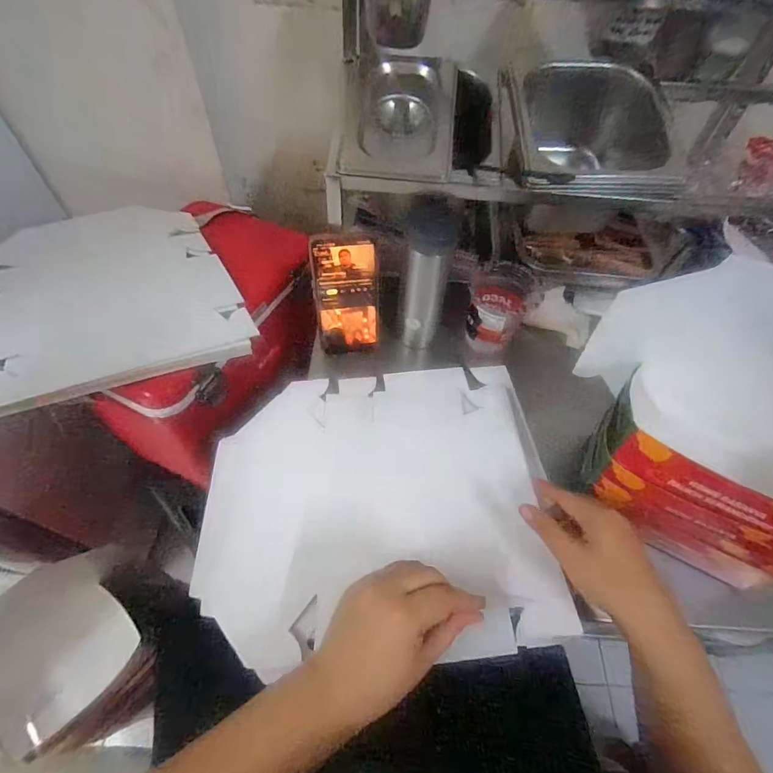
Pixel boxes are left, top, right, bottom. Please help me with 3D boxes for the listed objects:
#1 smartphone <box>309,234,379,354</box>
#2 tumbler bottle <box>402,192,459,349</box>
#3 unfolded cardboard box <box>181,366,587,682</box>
[{"bbox_3d":[-0.048,-0.106,0.526,0.076,0.163,0.009,-7,43,-8],"label":"smartphone"},{"bbox_3d":[0.048,-0.135,0.532,0.053,0.194,0.060,7,57,3],"label":"tumbler bottle"},{"bbox_3d":[-0.008,0.105,0.455,0.358,0.044,0.311,-4,55,-3],"label":"unfolded cardboard box"}]

